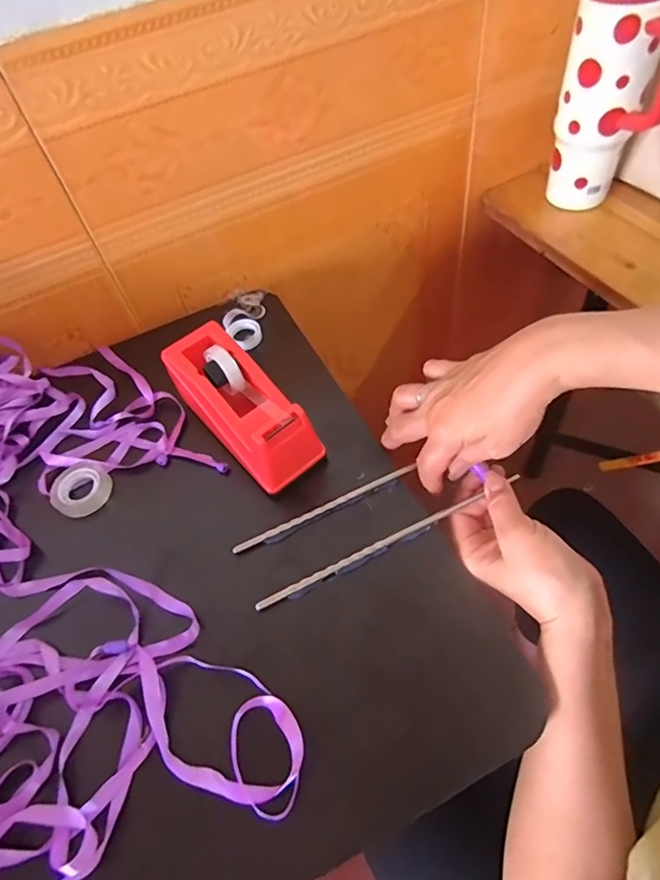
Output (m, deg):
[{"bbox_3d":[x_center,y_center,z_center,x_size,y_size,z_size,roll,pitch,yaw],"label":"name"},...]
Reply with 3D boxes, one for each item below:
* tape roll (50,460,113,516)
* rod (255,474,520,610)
[{"bbox_3d":[-0.217,0.042,0.442,0.044,0.021,0.047,-4,55,5],"label":"tape roll"},{"bbox_3d":[0.048,0.074,0.382,0.222,0.007,0.008,-24,54,-10],"label":"rod"}]

